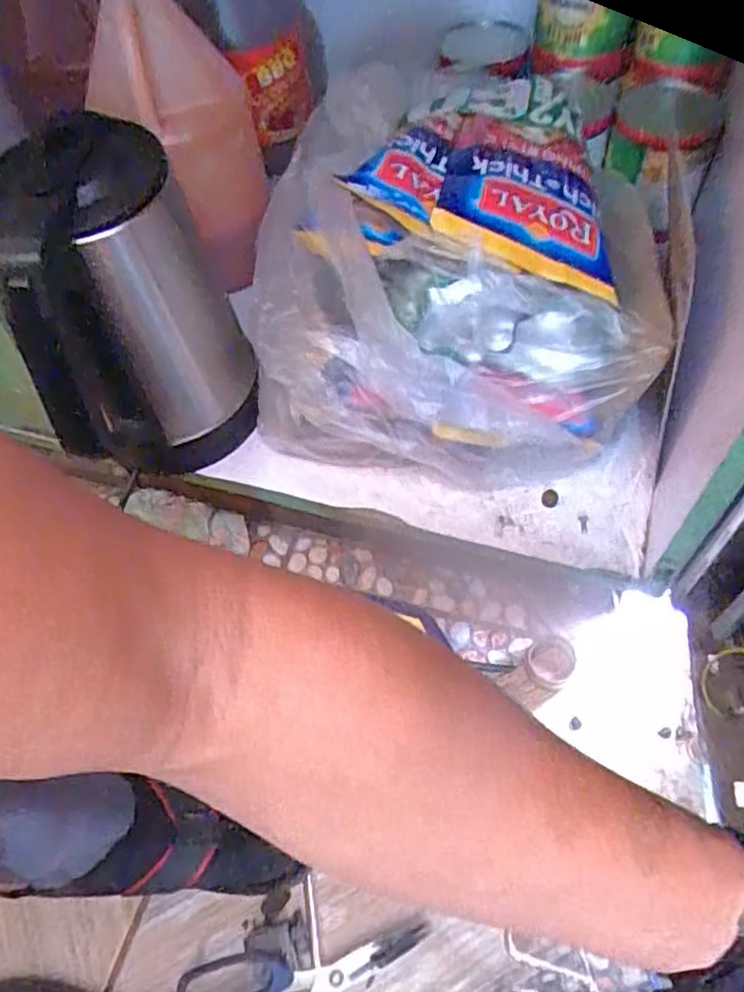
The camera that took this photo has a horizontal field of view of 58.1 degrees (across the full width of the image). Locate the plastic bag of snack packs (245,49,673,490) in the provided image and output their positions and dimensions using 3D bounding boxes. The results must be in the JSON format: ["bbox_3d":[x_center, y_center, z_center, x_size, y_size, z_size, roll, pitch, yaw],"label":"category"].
[{"bbox_3d":[0.070,-0.192,0.575,0.327,0.178,0.326,6,57,9],"label":"plastic bag of snack packs"}]

